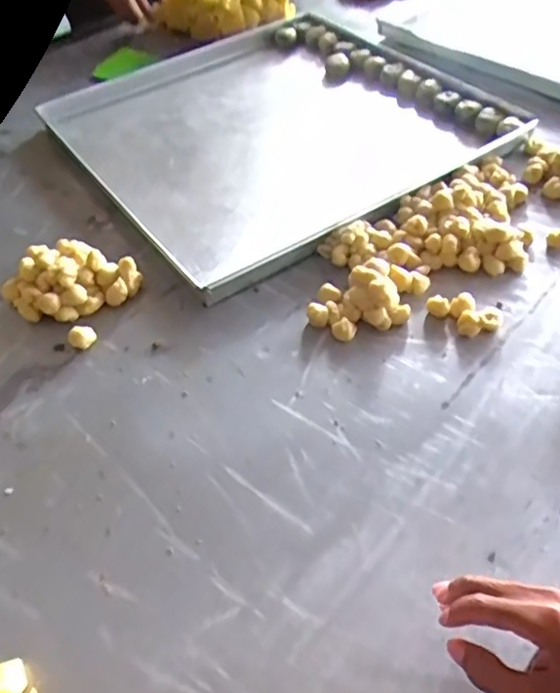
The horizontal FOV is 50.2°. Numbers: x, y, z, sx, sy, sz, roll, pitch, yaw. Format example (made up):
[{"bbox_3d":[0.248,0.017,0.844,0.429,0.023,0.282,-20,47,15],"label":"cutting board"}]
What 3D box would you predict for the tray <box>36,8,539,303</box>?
[{"bbox_3d":[-0.029,-0.321,0.830,0.468,0.038,0.538,-30,54,-20],"label":"tray"}]

